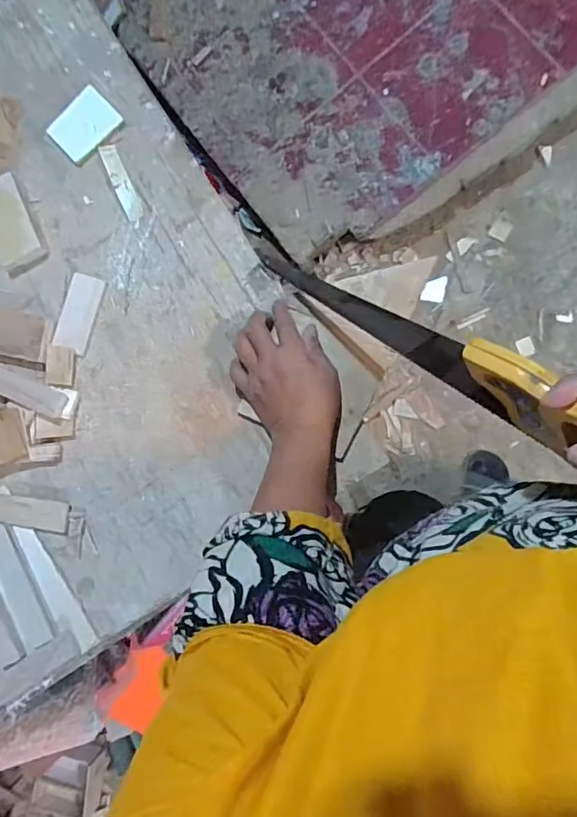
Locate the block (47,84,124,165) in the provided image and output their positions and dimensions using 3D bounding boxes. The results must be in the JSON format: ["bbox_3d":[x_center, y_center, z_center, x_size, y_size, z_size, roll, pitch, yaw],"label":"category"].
[{"bbox_3d":[-0.237,-0.328,0.604,0.075,0.004,0.066,-42,83,3],"label":"block"}]

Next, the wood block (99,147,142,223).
[{"bbox_3d":[-0.189,-0.257,0.593,0.021,0.006,0.093,-24,84,6],"label":"wood block"}]

